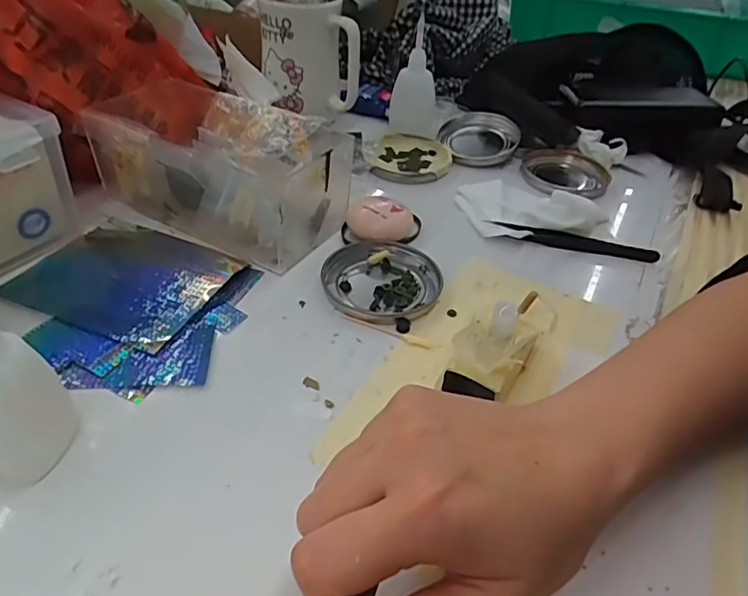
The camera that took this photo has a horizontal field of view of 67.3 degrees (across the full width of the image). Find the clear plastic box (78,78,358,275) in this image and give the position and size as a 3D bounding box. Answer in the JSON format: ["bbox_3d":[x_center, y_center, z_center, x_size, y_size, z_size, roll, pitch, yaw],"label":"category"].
[{"bbox_3d":[-0.113,-0.097,0.417,0.178,0.071,0.102,24,43,21],"label":"clear plastic box"}]

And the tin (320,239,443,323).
[{"bbox_3d":[0.004,-0.013,0.378,0.079,0.010,0.076,3,40,-3],"label":"tin"}]

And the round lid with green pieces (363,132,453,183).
[{"bbox_3d":[0.031,-0.131,0.520,0.078,0.010,0.086,12,40,7],"label":"round lid with green pieces"}]

